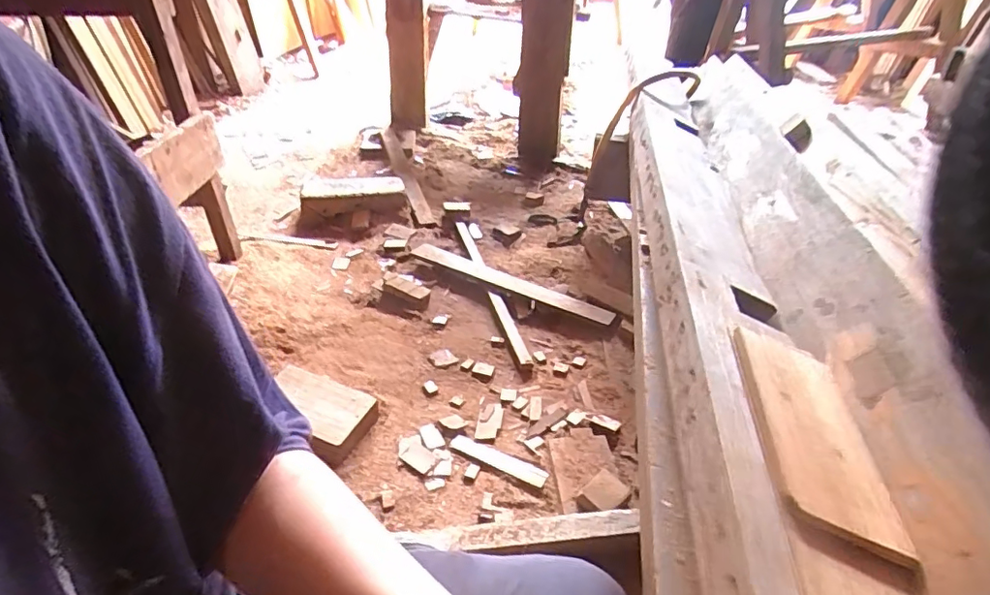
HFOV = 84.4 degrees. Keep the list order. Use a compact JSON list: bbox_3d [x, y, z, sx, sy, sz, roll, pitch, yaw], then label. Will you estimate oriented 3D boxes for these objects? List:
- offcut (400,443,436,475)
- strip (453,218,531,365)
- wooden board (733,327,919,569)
[{"bbox_3d":[-0.118,0.249,0.851,0.052,0.006,0.038,26,43,28],"label":"offcut"},{"bbox_3d":[-0.016,-0.040,1.248,0.025,0.016,0.571,-8,38,-14],"label":"strip"},{"bbox_3d":[0.271,0.111,0.468,0.106,0.008,0.209,20,38,-3],"label":"wooden board"}]

